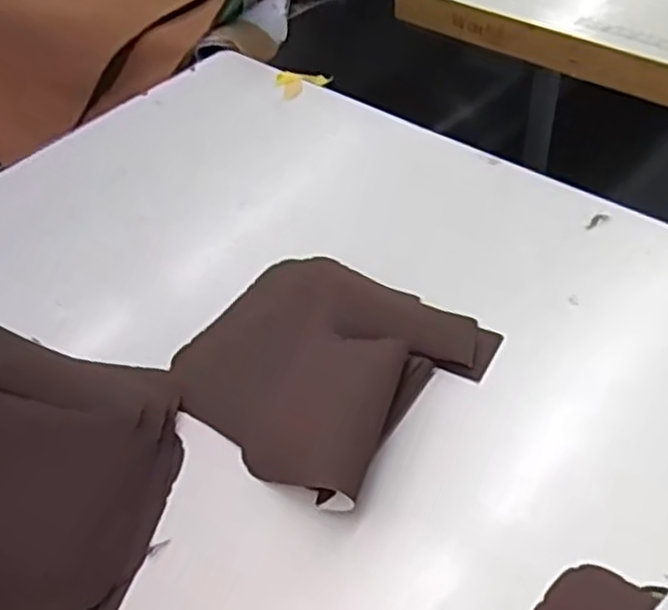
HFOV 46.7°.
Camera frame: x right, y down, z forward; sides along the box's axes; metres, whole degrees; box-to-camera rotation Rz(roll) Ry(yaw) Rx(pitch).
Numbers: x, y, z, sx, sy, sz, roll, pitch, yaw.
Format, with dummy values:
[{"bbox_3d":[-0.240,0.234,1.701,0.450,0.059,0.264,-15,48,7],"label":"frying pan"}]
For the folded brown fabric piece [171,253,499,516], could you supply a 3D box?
[{"bbox_3d":[-0.006,0.027,0.415,0.142,0.023,0.137,24,50,27],"label":"folded brown fabric piece"}]

